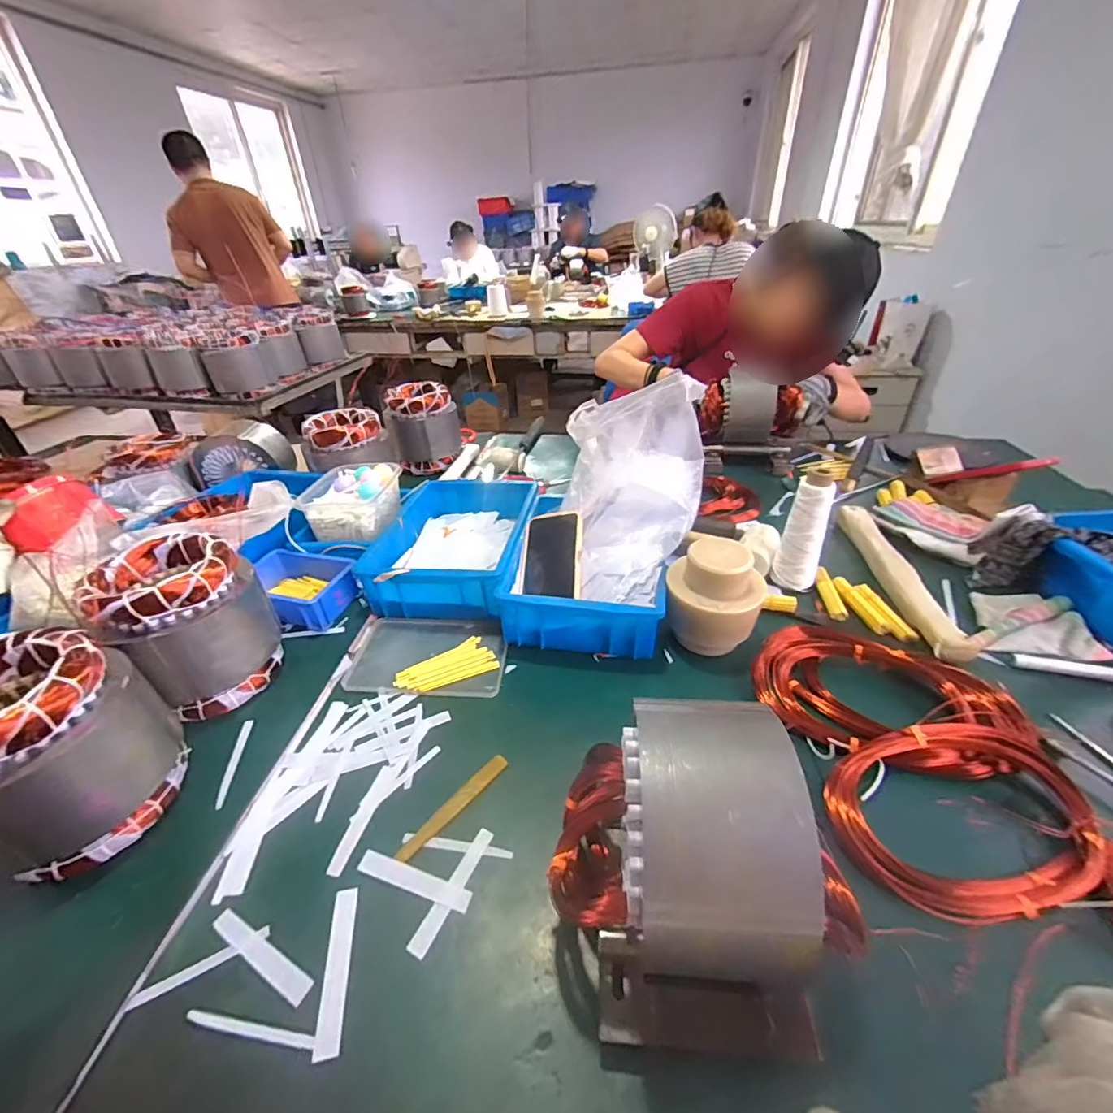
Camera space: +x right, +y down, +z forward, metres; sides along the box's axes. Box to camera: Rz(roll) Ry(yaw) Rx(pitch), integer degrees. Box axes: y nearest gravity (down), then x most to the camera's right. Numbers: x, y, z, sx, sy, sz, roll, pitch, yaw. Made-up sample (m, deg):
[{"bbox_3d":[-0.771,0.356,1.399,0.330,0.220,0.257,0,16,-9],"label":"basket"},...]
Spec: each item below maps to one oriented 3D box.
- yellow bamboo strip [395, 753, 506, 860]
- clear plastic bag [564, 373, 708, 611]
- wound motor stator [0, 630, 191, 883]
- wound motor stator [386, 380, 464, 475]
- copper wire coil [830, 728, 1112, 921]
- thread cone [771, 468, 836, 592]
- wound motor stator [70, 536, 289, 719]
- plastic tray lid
[{"bbox_3d":[-0.093,0.226,0.439,0.017,0.004,0.117,27,45,34],"label":"yellow bamboo strip"},{"bbox_3d":[0.102,-0.092,0.606,0.178,0.205,0.222,0,35,4],"label":"clear plastic bag"},{"bbox_3d":[-0.420,0.163,0.405,0.127,0.168,0.137,19,41,26],"label":"wound motor stator"},{"bbox_3d":[-0.285,-0.280,1.041,0.147,0.154,0.118,-15,37,-17],"label":"wound motor stator"},{"bbox_3d":[0.349,0.213,0.412,0.212,0.025,0.149,-7,36,-6],"label":"copper wire coil"},{"bbox_3d":[0.337,-0.032,0.647,0.056,0.157,0.047,18,40,27],"label":"thread cone"},{"bbox_3d":[-0.393,0.074,0.528,0.126,0.161,0.135,21,42,29],"label":"wound motor stator"},{"bbox_3d":[-0.155,0.120,0.594,0.182,0.015,0.118,1,36,4],"label":"plastic tray lid"}]

